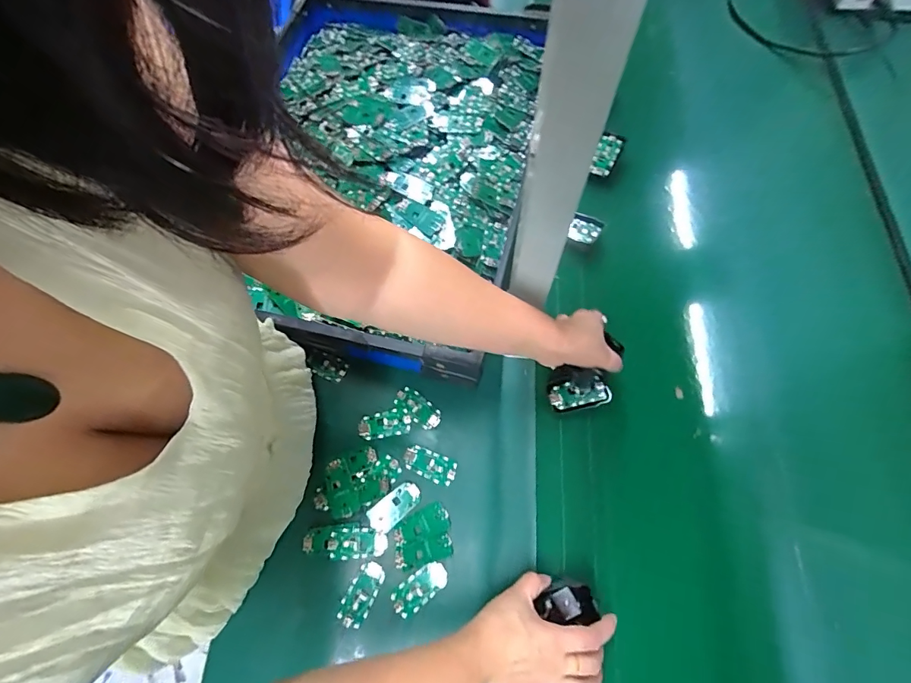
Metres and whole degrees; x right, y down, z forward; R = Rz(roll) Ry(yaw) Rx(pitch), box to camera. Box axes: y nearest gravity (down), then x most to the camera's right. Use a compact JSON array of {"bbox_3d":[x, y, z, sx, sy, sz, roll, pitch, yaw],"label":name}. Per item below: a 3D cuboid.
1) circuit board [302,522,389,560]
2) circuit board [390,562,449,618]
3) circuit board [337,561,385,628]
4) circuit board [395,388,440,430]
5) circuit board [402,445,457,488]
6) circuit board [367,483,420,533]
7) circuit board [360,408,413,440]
[{"bbox_3d":[-0.125,0.225,0.475,0.093,0.004,0.035,-4,68,2],"label":"circuit board"},{"bbox_3d":[-0.039,0.267,0.459,0.065,0.004,0.030,-37,71,-10],"label":"circuit board"},{"bbox_3d":[-0.102,0.274,0.460,0.030,0.004,0.065,24,72,13],"label":"circuit board"},{"bbox_3d":[-0.047,0.084,0.533,0.064,0.004,0.030,36,75,16],"label":"circuit board"},{"bbox_3d":[-0.031,0.148,0.505,0.063,0.004,0.033,19,71,11],"label":"circuit board"},{"bbox_3d":[-0.070,0.190,0.490,0.064,0.004,0.029,-38,71,-11],"label":"circuit board"},{"bbox_3d":[-0.088,0.103,0.525,0.064,0.004,0.031,-13,68,-1],"label":"circuit board"}]

